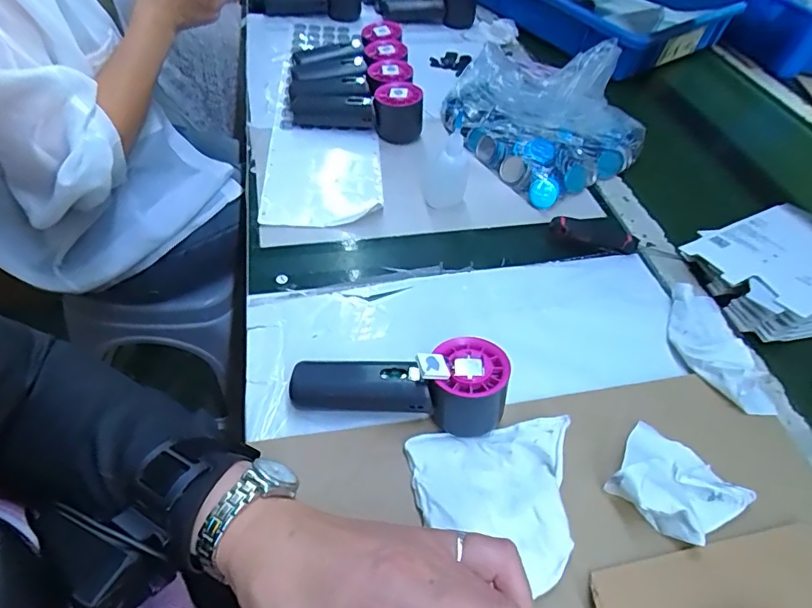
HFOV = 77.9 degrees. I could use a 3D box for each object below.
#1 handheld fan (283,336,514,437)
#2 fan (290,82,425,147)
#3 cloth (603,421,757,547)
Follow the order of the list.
[{"bbox_3d":[-0.004,0.055,0.370,0.151,0.058,0.052,8,50,2],"label":"handheld fan"},{"bbox_3d":[-0.060,-0.242,0.616,0.163,0.056,0.052,10,50,4],"label":"fan"},{"bbox_3d":[0.191,0.124,0.346,0.083,0.028,0.071,32,55,21],"label":"cloth"}]

